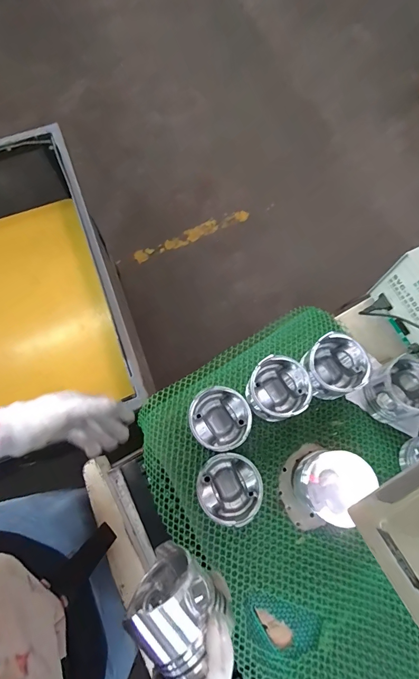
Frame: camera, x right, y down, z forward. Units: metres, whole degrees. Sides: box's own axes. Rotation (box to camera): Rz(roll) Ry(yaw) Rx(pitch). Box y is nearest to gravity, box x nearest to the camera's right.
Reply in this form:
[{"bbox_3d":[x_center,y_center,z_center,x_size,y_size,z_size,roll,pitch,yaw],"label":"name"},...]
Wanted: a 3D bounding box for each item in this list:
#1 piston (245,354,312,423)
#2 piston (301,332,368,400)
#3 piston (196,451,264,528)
[{"bbox_3d":[0.104,0.079,0.547,0.091,0.084,0.088,0,73,-1],"label":"piston"},{"bbox_3d":[0.194,0.046,0.559,0.083,0.079,0.090,0,73,-1],"label":"piston"},{"bbox_3d":[0.028,0.214,0.509,0.086,0.086,0.088,0,73,-1],"label":"piston"}]

